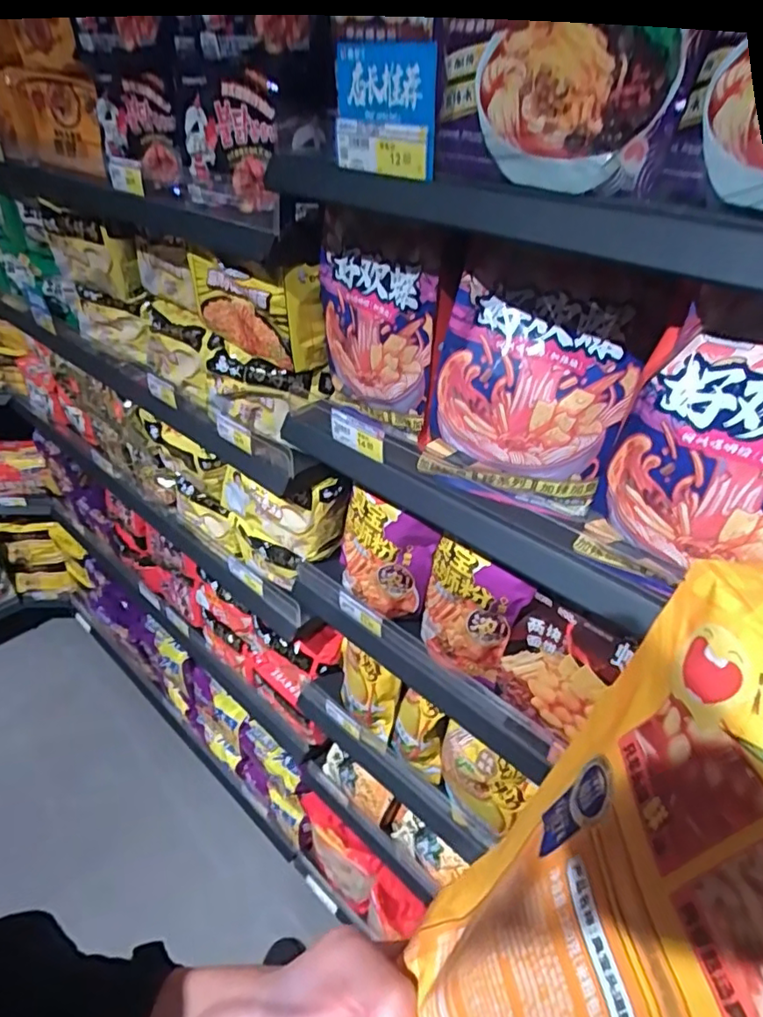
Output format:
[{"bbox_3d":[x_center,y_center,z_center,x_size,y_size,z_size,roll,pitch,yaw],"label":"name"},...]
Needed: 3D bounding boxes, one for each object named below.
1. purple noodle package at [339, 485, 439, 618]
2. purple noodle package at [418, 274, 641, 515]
[{"bbox_3d":[-0.002,0.062,0.735,0.145,0.174,0.035,28,43,31],"label":"purple noodle package"},{"bbox_3d":[0.126,-0.094,0.528,0.182,0.174,0.046,17,38,18],"label":"purple noodle package"}]

